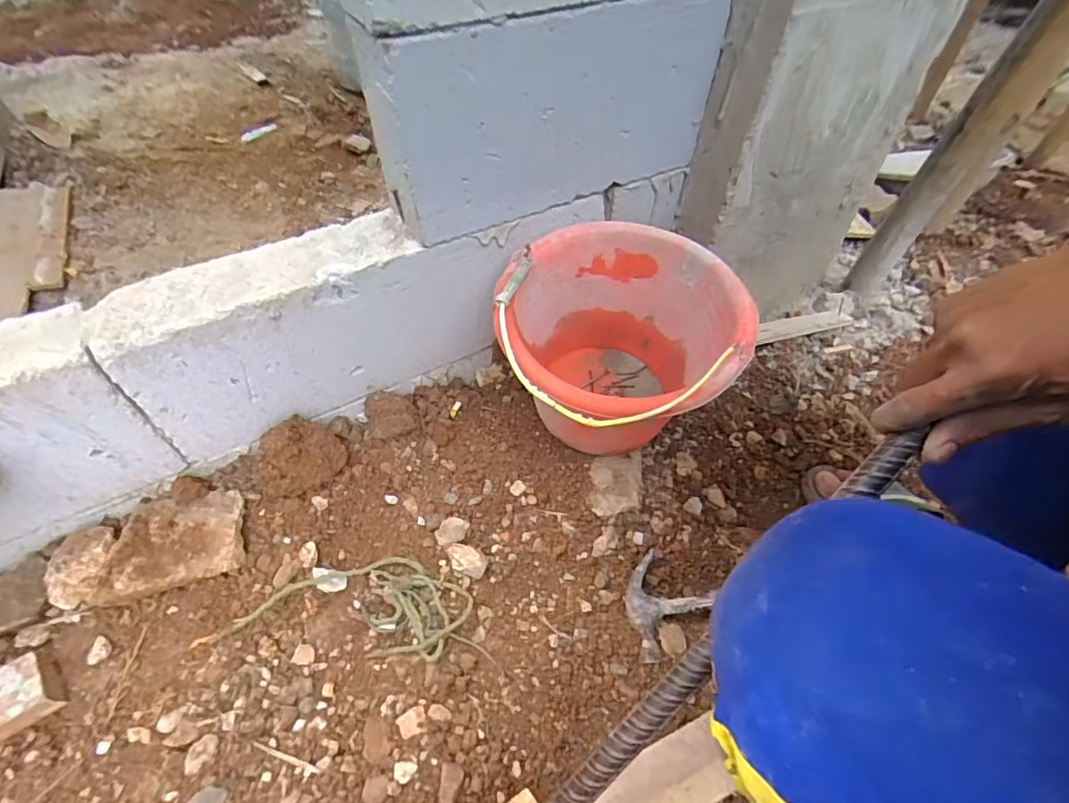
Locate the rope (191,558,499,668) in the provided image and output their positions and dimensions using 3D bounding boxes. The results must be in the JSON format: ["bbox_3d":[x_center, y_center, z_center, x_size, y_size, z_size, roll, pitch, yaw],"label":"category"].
[{"bbox_3d":[-0.196,0.219,0.558,0.289,0.018,0.105,2,52,0],"label":"rope"}]

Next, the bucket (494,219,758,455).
[{"bbox_3d":[0.096,-0.042,0.646,0.268,0.231,0.281,1,52,-1],"label":"bucket"}]

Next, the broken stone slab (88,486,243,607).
[{"bbox_3d":[-0.411,0.160,0.592,0.140,0.030,0.110,-8,52,-9],"label":"broken stone slab"}]

